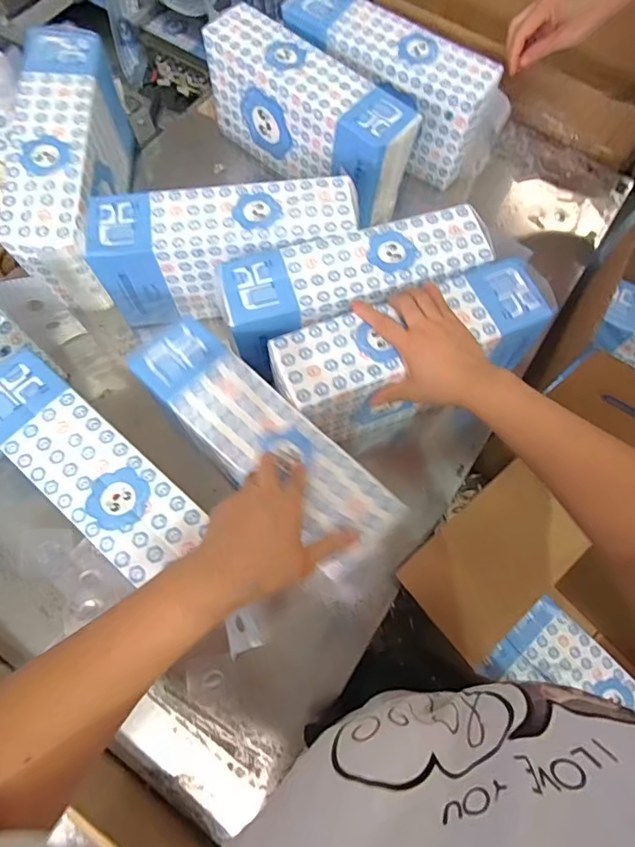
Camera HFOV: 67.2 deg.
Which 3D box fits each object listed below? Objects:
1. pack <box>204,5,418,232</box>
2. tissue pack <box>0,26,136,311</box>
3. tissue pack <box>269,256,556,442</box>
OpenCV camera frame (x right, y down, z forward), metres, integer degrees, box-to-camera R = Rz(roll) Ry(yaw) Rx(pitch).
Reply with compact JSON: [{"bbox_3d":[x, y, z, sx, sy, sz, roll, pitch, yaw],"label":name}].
[{"bbox_3d":[-0.013,-0.452,0.717,0.326,0.149,0.101,37,73,10],"label":"pack"},{"bbox_3d":[-0.329,-0.338,0.652,0.094,0.166,0.315,-2,71,-3],"label":"tissue pack"},{"bbox_3d":[0.106,-0.079,0.589,0.313,0.149,0.102,-21,73,-10],"label":"tissue pack"}]

